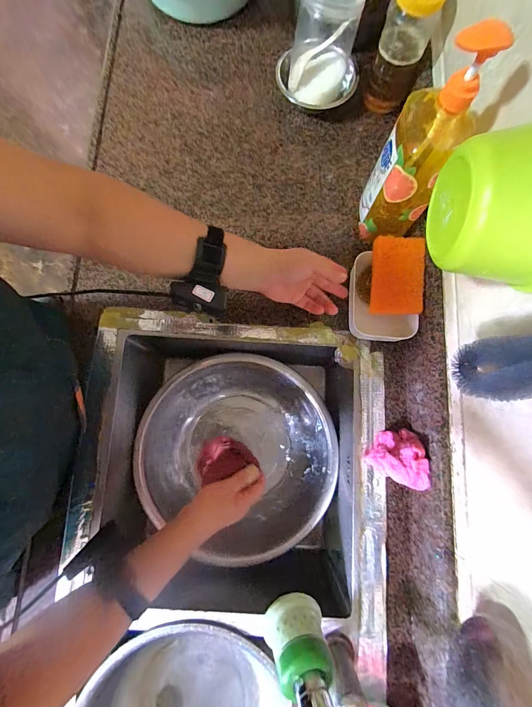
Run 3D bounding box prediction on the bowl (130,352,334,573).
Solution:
[{"bbox_3d":[-0.042,0.203,0.645,0.343,0.105,0.377,0,80,-1],"label":"bowl"}]

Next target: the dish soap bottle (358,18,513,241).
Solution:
[{"bbox_3d":[0.209,-0.270,0.439,0.097,0.287,0.105,22,80,3],"label":"dish soap bottle"}]

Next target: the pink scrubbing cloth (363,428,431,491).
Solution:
[{"bbox_3d":[0.198,0.158,0.475,0.070,0.069,0.078,3,79,-1],"label":"pink scrubbing cloth"}]

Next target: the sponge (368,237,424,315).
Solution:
[{"bbox_3d":[0.211,-0.125,0.506,0.077,0.016,0.120,3,104,22],"label":"sponge"}]

